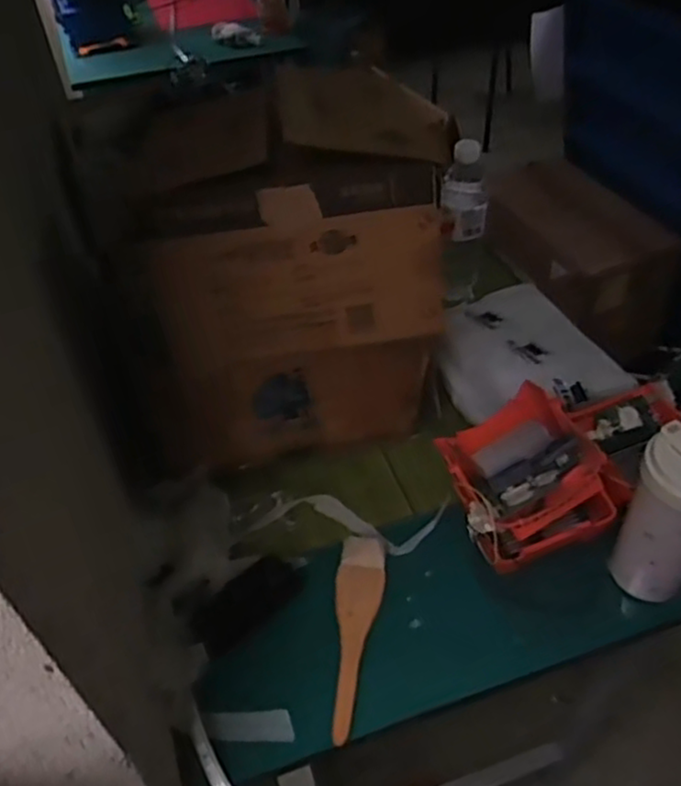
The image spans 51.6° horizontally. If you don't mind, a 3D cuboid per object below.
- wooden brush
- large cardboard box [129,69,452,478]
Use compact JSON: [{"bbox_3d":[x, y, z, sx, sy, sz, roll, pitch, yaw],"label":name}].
[{"bbox_3d":[0.016,0.227,0.682,0.047,0.010,0.204,1,45,6],"label":"wooden brush"},{"bbox_3d":[-0.053,-0.129,0.732,0.266,0.322,0.235,-10,45,-5],"label":"large cardboard box"}]

